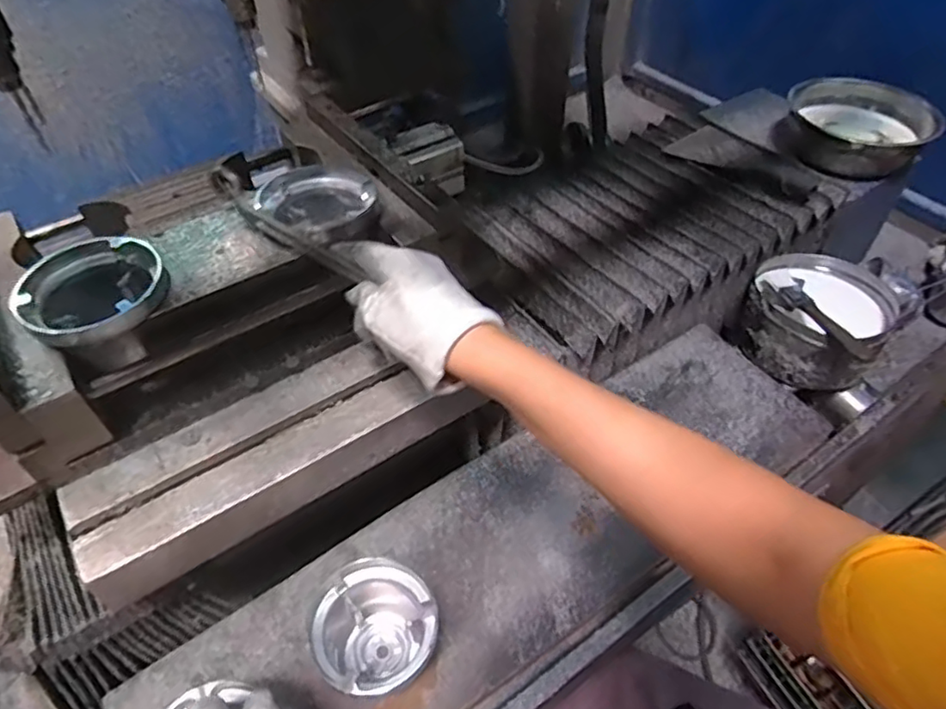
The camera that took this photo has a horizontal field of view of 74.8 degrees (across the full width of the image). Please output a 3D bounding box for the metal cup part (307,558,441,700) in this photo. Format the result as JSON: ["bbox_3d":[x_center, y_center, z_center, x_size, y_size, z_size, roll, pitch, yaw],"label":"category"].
[{"bbox_3d":[-0.073,0.218,0.478,0.089,0.077,0.088,0,47,0],"label":"metal cup part"}]

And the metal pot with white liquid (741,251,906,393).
[{"bbox_3d":[0.402,-0.046,0.731,0.148,0.086,0.159,0,47,0],"label":"metal pot with white liquid"}]

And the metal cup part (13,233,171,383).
[{"bbox_3d":[-0.265,-0.037,0.443,0.091,0.053,0.091,-28,53,-23],"label":"metal cup part"}]

